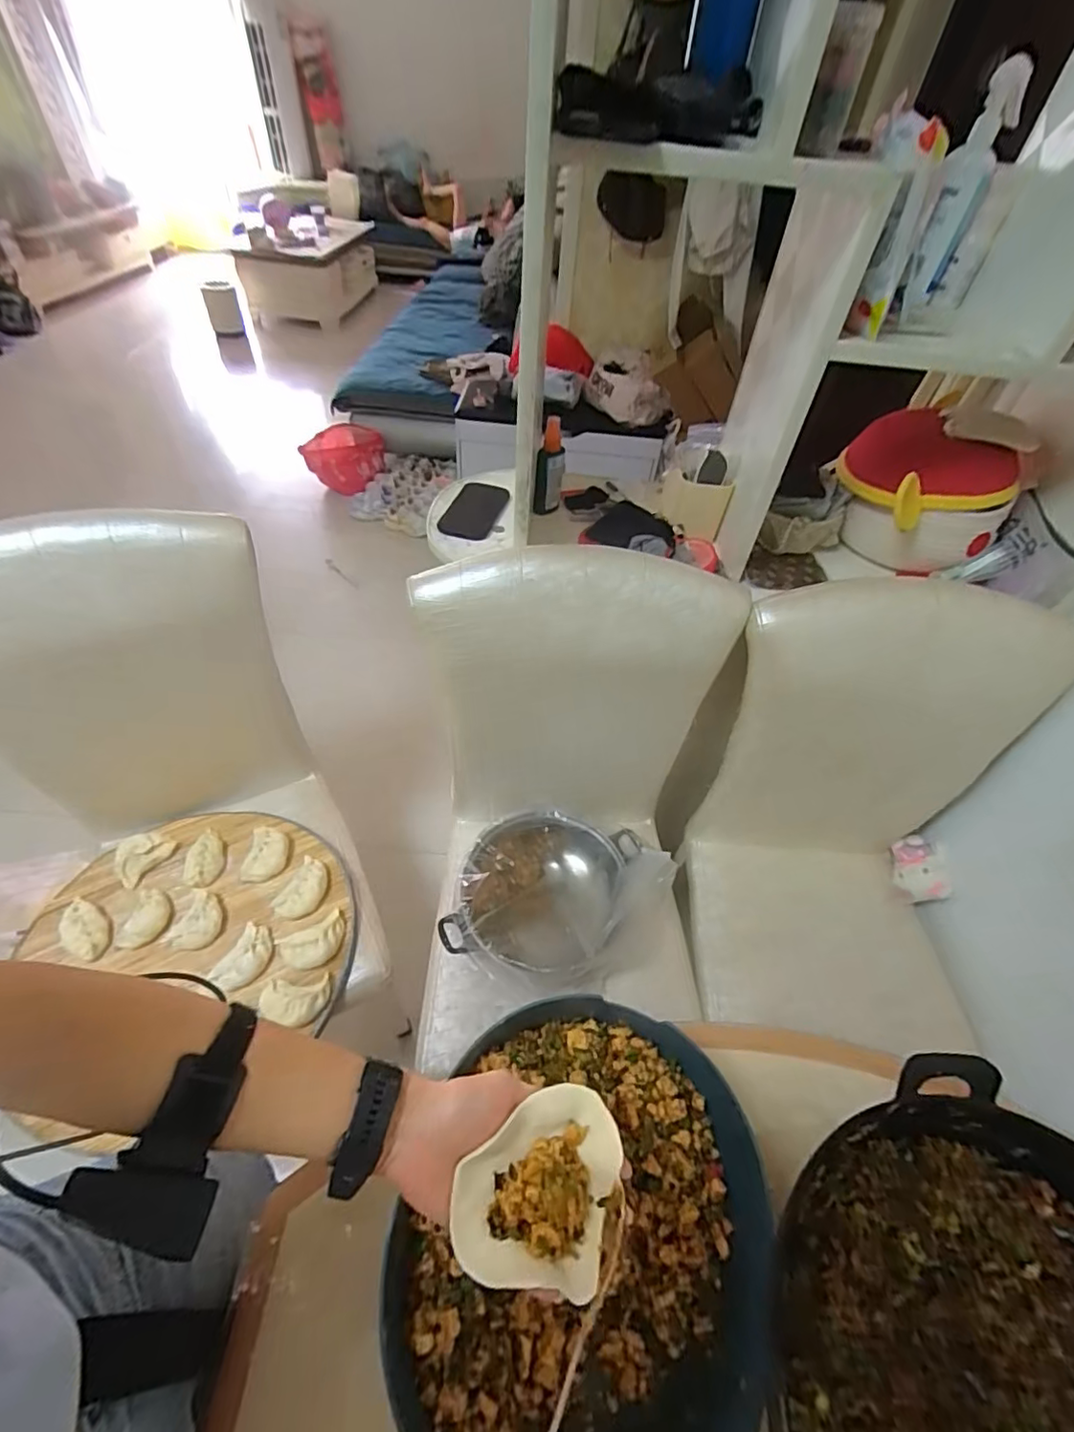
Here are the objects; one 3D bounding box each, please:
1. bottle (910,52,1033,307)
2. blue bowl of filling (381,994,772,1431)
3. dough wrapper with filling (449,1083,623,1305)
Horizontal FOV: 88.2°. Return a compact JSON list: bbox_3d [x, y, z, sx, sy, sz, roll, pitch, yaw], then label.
[{"bbox_3d":[0.513,-0.635,0.675,0.051,0.207,0.072,28,53,17],"label":"bottle"},{"bbox_3d":[0.036,0.385,0.426,0.254,0.101,0.284,12,50,5],"label":"blue bowl of filling"},{"bbox_3d":[0.003,0.299,0.359,0.094,0.032,0.106,16,51,9],"label":"dough wrapper with filling"}]

